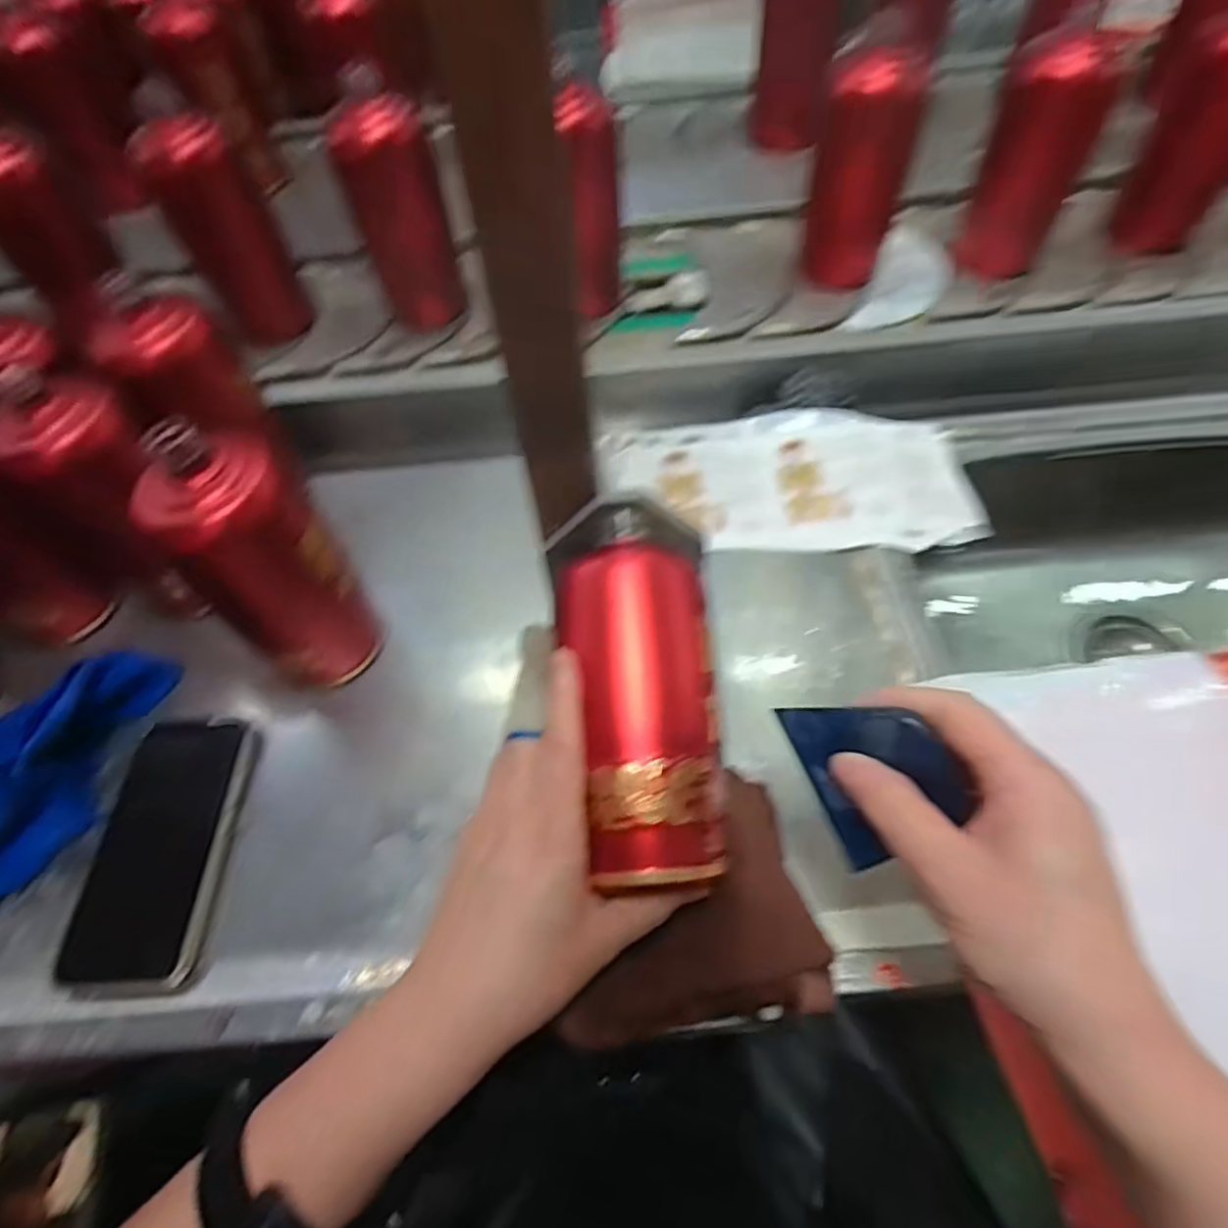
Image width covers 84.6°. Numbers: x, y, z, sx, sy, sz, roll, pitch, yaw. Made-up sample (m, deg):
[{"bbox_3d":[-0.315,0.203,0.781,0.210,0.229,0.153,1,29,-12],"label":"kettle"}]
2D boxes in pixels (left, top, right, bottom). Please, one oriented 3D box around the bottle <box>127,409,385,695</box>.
[{"bbox_3d":[-0.199,-0.025,0.399,0.077,0.178,0.059,-39,64,-19],"label":"bottle"}]

